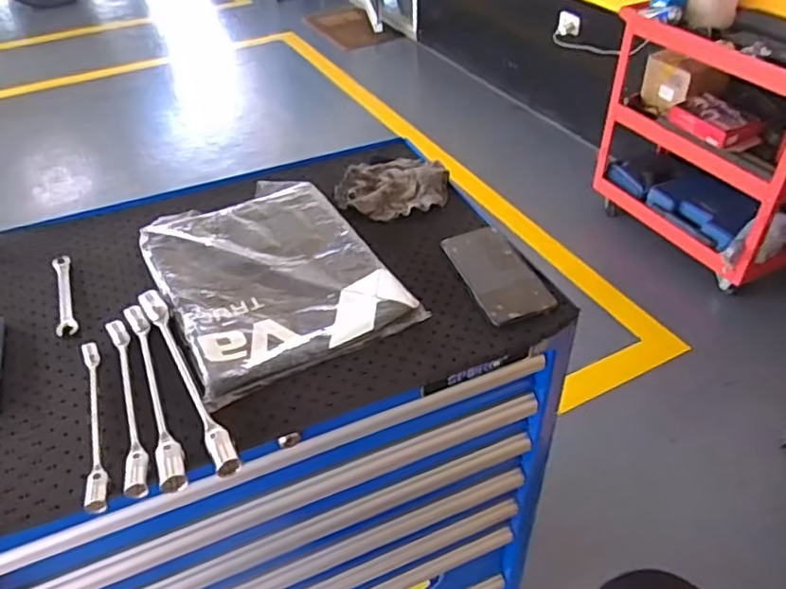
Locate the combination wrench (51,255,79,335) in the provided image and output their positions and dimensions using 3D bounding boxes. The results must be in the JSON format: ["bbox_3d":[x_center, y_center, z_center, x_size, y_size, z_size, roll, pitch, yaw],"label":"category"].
[{"bbox_3d":[-0.384,-0.003,0.741,0.021,0.006,0.150,-17,43,-18],"label":"combination wrench"}]

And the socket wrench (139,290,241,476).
[{"bbox_3d":[-0.208,0.076,0.632,0.022,0.018,0.263,-22,44,-22],"label":"socket wrench"}]

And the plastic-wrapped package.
[{"bbox_3d":[-0.148,-0.031,0.746,0.234,0.022,0.324,-22,44,-22],"label":"plastic-wrapped package"}]

